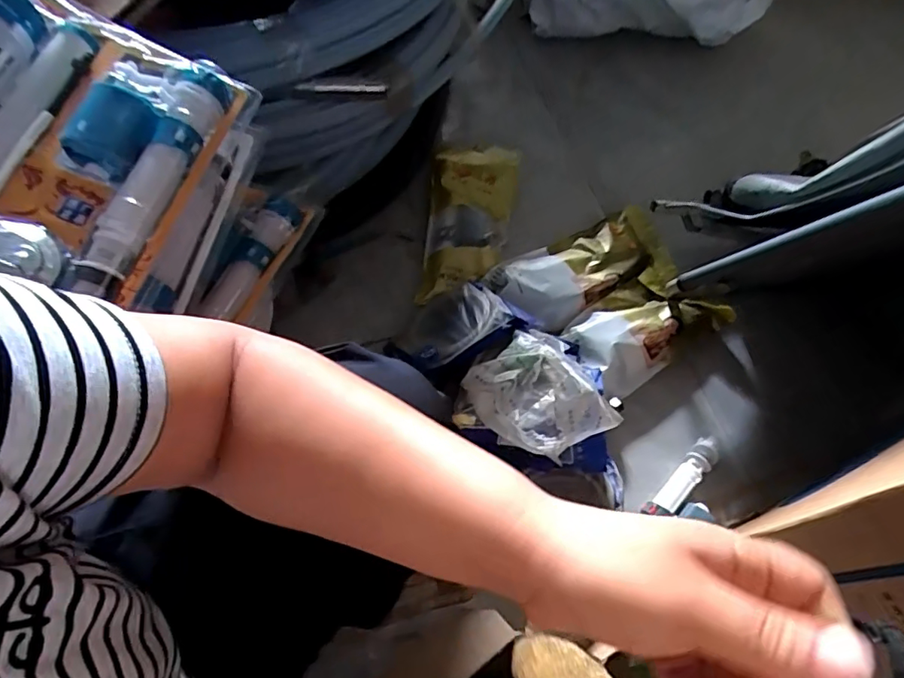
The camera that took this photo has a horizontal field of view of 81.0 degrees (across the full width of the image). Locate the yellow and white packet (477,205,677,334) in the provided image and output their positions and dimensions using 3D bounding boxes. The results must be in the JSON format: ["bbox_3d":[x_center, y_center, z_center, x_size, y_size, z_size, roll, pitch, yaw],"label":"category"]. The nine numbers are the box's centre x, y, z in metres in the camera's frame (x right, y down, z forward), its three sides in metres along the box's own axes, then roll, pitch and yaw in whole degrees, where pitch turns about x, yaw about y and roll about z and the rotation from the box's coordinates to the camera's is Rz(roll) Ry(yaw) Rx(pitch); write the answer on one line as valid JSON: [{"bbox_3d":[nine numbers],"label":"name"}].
[{"bbox_3d":[0.245,-0.112,0.920,0.350,0.066,0.179,-22,66,-26],"label":"yellow and white packet"}]

